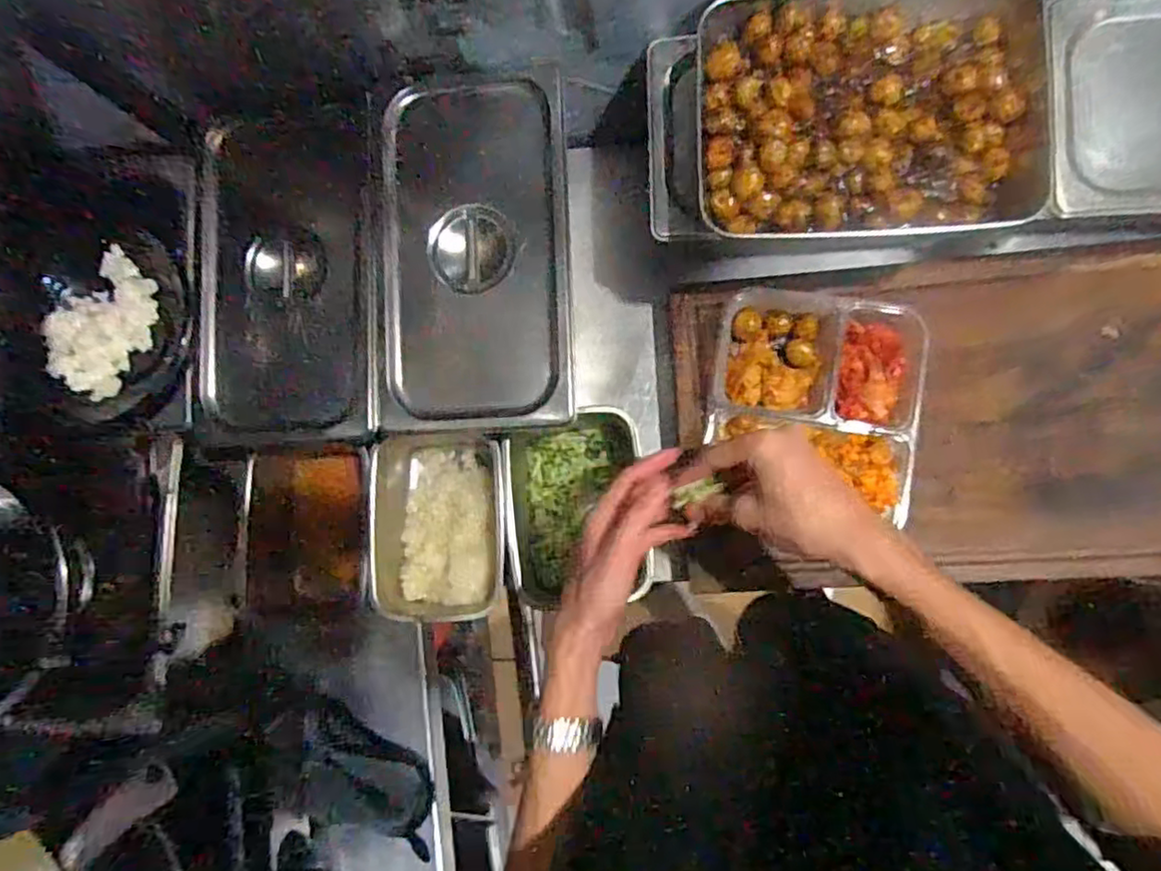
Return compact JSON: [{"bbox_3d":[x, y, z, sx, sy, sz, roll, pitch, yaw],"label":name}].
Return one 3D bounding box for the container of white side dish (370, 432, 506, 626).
[{"bbox_3d":[-0.134,0.093,0.666,0.143,0.078,0.187,-3,86,8],"label":"container of white side dish"}]

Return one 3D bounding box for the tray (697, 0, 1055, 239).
[{"bbox_3d":[0.224,-0.250,0.507,0.257,0.051,0.188,-3,86,8],"label":"tray"}]

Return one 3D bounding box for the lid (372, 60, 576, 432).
[{"bbox_3d":[-0.095,-0.161,0.571,0.170,0.025,0.306,-3,86,8],"label":"lid"}]

